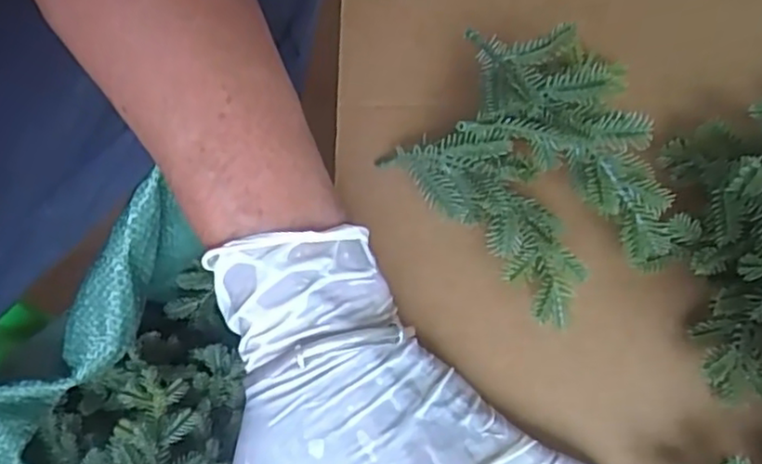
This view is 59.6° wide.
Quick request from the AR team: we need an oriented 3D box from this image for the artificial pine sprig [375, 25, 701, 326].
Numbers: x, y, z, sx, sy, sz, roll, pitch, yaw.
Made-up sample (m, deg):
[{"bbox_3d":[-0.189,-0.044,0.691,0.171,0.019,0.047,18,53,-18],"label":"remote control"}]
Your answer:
[{"bbox_3d":[0.065,-0.028,0.283,0.079,0.058,0.120,-31,67,-17],"label":"artificial pine sprig"}]

